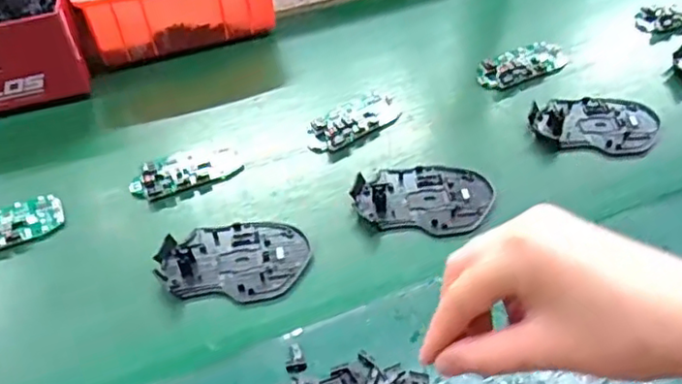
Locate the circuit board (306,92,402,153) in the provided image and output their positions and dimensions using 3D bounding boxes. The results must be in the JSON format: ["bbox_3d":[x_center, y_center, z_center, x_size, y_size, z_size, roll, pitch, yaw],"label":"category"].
[{"bbox_3d":[0.010,-0.070,0.592,0.093,0.007,0.045,-31,51,-24],"label":"circuit board"}]

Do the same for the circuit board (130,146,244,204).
[{"bbox_3d":[-0.140,-0.021,0.556,0.096,0.009,0.046,-16,46,-12],"label":"circuit board"}]

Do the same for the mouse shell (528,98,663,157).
[{"bbox_3d":[0.237,-0.066,0.579,0.115,0.016,0.068,9,47,12],"label":"mouse shell"}]

